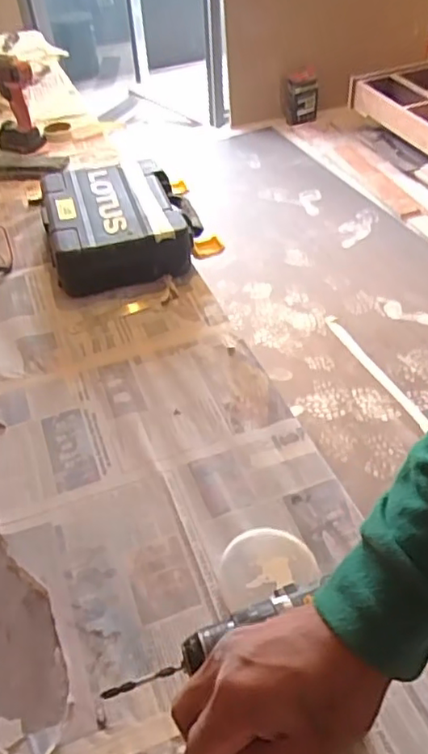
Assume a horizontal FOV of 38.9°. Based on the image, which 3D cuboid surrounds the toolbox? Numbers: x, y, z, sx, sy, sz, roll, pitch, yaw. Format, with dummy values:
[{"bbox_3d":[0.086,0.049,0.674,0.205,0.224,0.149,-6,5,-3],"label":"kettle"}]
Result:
[{"bbox_3d":[-0.177,-0.315,1.231,0.313,0.118,0.334,-13,46,-10],"label":"toolbox"}]

